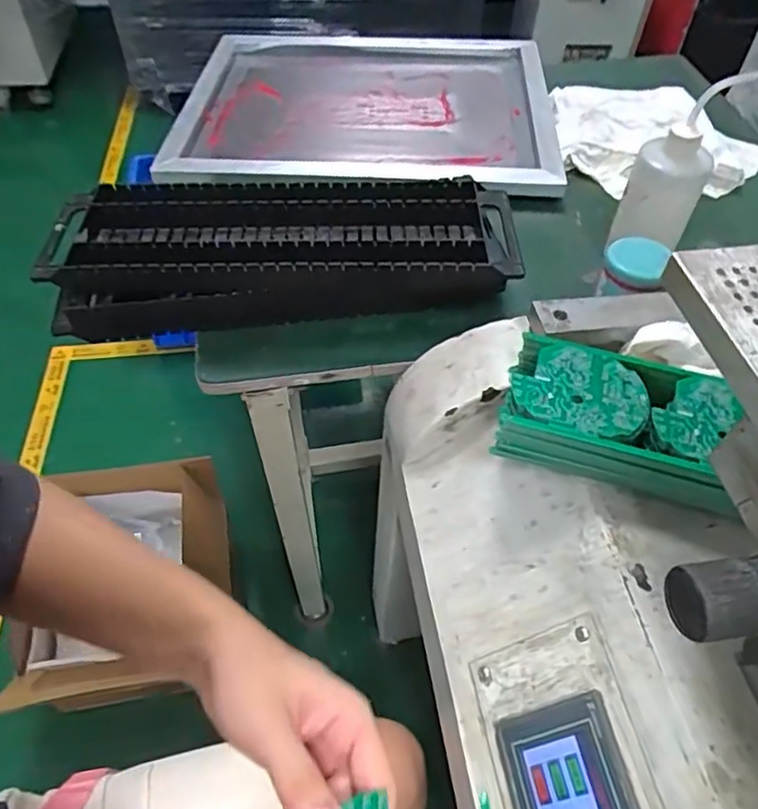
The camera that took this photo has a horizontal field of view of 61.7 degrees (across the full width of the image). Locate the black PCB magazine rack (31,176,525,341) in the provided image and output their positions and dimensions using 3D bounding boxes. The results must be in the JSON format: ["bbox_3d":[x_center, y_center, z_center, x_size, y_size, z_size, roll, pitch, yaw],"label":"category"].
[{"bbox_3d":[-0.093,-0.157,0.657,0.455,0.090,0.156,-1,52,-3],"label":"black PCB magazine rack"}]

